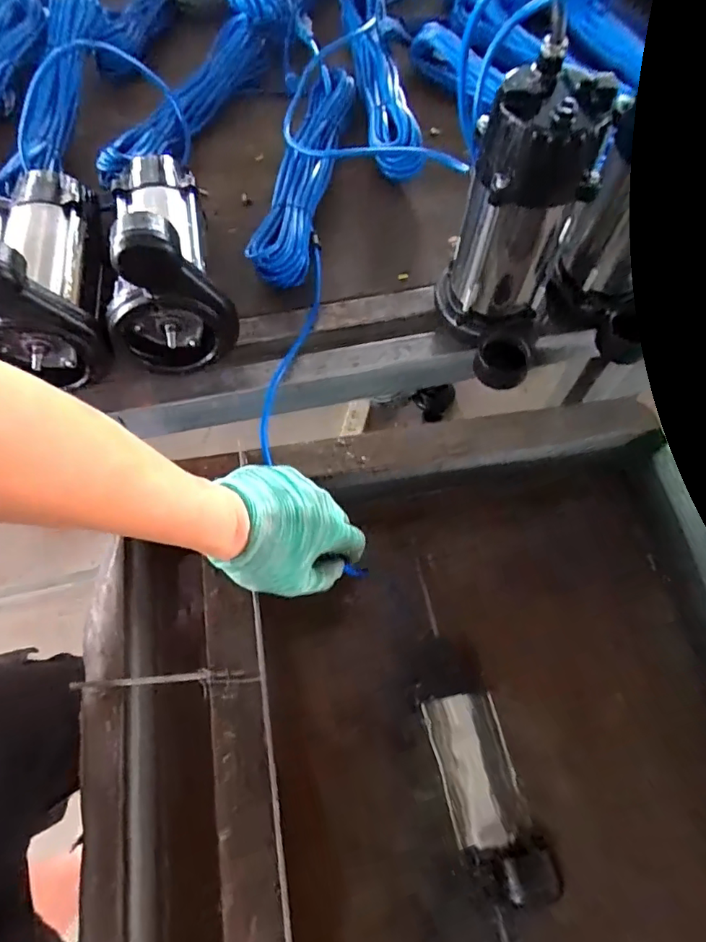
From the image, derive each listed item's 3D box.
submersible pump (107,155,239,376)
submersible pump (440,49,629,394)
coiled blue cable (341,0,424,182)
[{"bbox_3d":[-0.209,-0.245,0.534,0.114,0.153,0.241,-15,67,-7],"label":"submersible pump"},{"bbox_3d":[0.146,-0.210,0.492,0.112,0.250,0.124,16,67,7],"label":"submersible pump"},{"bbox_3d":[0.036,-0.551,0.725,0.075,0.045,0.382,-6,66,-3],"label":"coiled blue cable"}]

